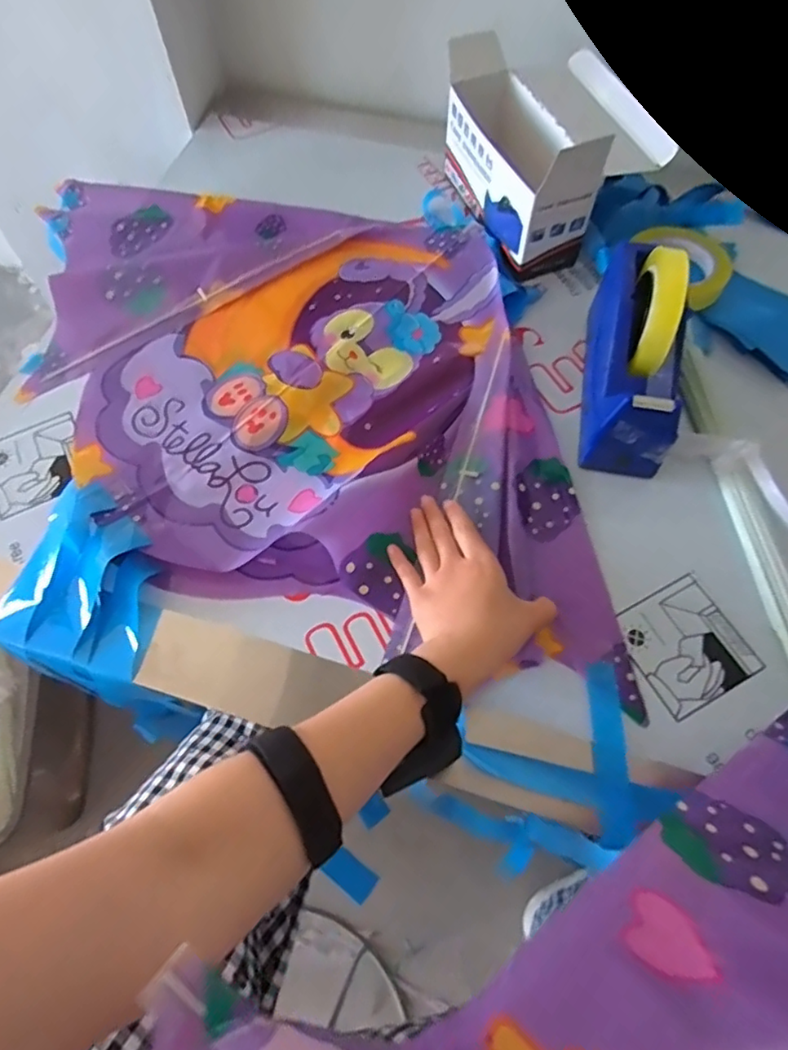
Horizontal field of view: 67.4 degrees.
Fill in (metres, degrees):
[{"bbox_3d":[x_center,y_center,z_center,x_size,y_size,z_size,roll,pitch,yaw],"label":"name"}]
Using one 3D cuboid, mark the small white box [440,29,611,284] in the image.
[{"bbox_3d":[0.128,-0.413,0.647,0.091,0.116,0.245,-19,67,-7],"label":"small white box"}]

